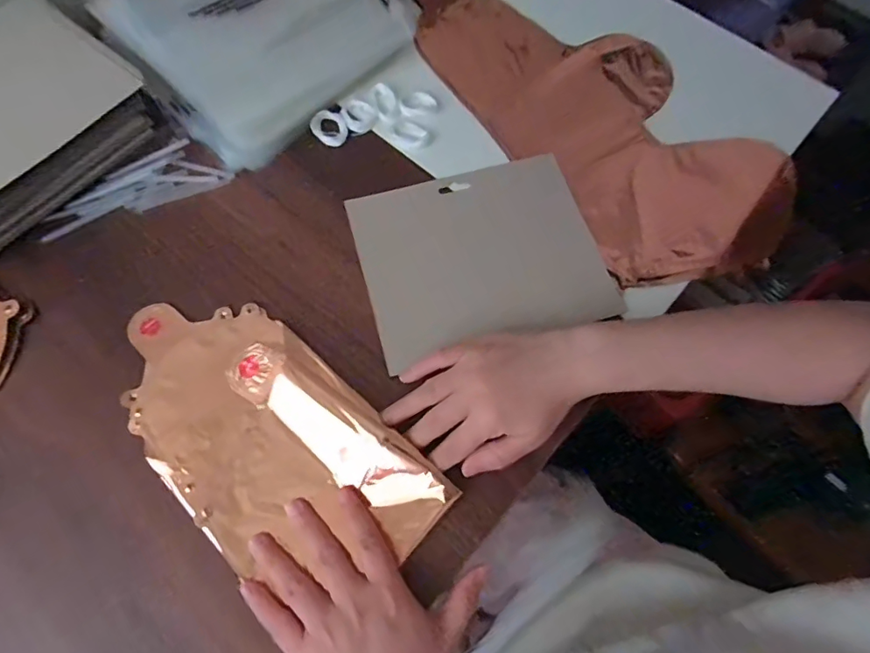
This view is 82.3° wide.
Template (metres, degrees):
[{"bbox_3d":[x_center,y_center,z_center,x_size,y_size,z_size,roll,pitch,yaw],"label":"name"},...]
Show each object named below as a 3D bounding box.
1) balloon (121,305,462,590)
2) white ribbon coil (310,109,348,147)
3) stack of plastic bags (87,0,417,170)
[{"bbox_3d":[-0.125,0.074,0.356,0.261,0.012,0.134,42,74,14],"label":"balloon"},{"bbox_3d":[-0.096,-0.183,0.458,0.029,0.008,0.037,-42,74,-15],"label":"white ribbon coil"},{"bbox_3d":[-0.172,-0.290,0.475,0.225,0.051,0.234,42,74,15],"label":"stack of plastic bags"}]

